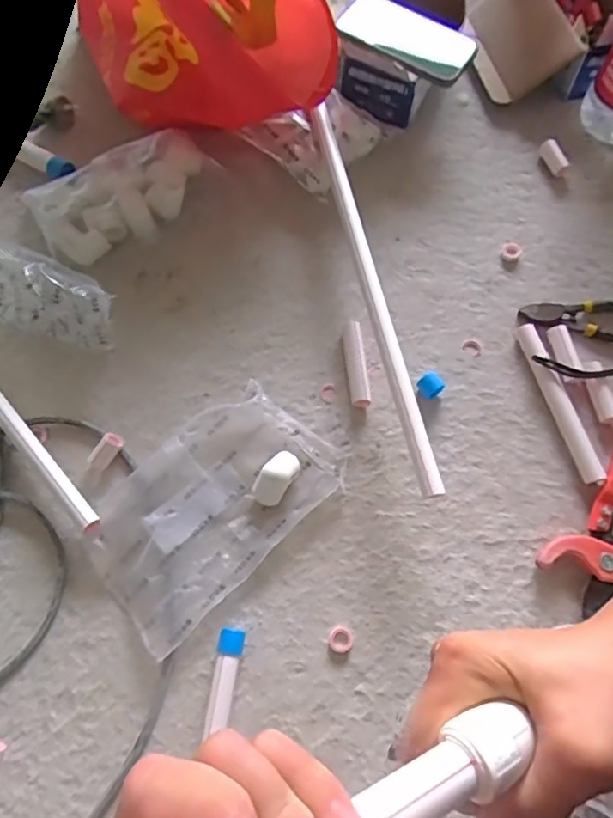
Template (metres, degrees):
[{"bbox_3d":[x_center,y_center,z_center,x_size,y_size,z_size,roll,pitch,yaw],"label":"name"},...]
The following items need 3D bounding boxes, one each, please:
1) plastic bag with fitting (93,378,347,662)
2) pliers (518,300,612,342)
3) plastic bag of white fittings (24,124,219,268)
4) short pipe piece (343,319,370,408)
[{"bbox_3d":[-0.093,0.088,0.555,0.234,0.033,0.148,-41,72,-15],"label":"plastic bag with fitting"},{"bbox_3d":[0.315,-0.098,0.627,0.159,0.009,0.055,4,69,2],"label":"pliers"},{"bbox_3d":[-0.216,-0.254,0.681,0.205,0.052,0.112,-28,69,-10],"label":"plastic bag of white fittings"},{"bbox_3d":[0.054,-0.046,0.607,0.023,0.023,0.092,-7,67,-2],"label":"short pipe piece"}]

